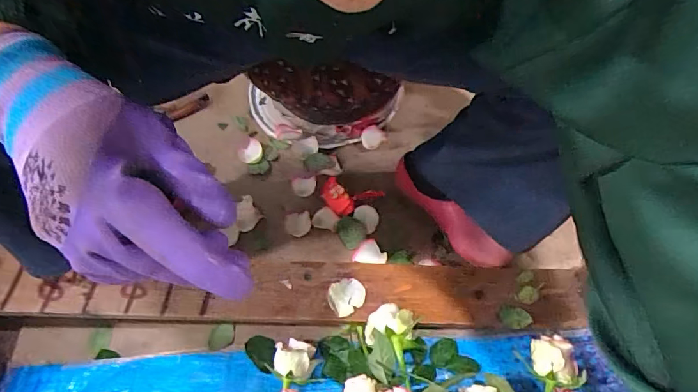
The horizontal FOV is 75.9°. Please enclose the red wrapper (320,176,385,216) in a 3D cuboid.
[{"bbox_3d":[0.001,0.001,0.710,0.092,0.022,0.057,14,61,12],"label":"red wrapper"}]

